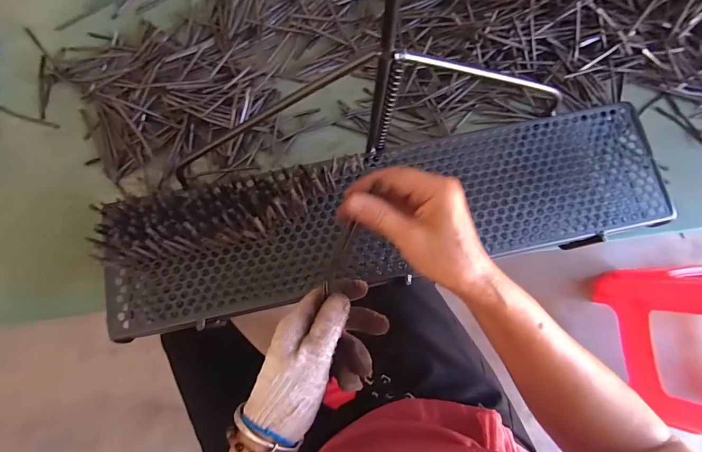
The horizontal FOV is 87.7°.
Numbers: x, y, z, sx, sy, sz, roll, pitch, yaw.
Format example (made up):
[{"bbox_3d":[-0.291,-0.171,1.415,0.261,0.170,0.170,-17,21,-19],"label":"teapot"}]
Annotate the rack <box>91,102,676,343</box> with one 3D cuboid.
[{"bbox_3d":[0.044,-0.015,0.382,0.592,0.043,0.141,-12,79,-5],"label":"rack"}]

